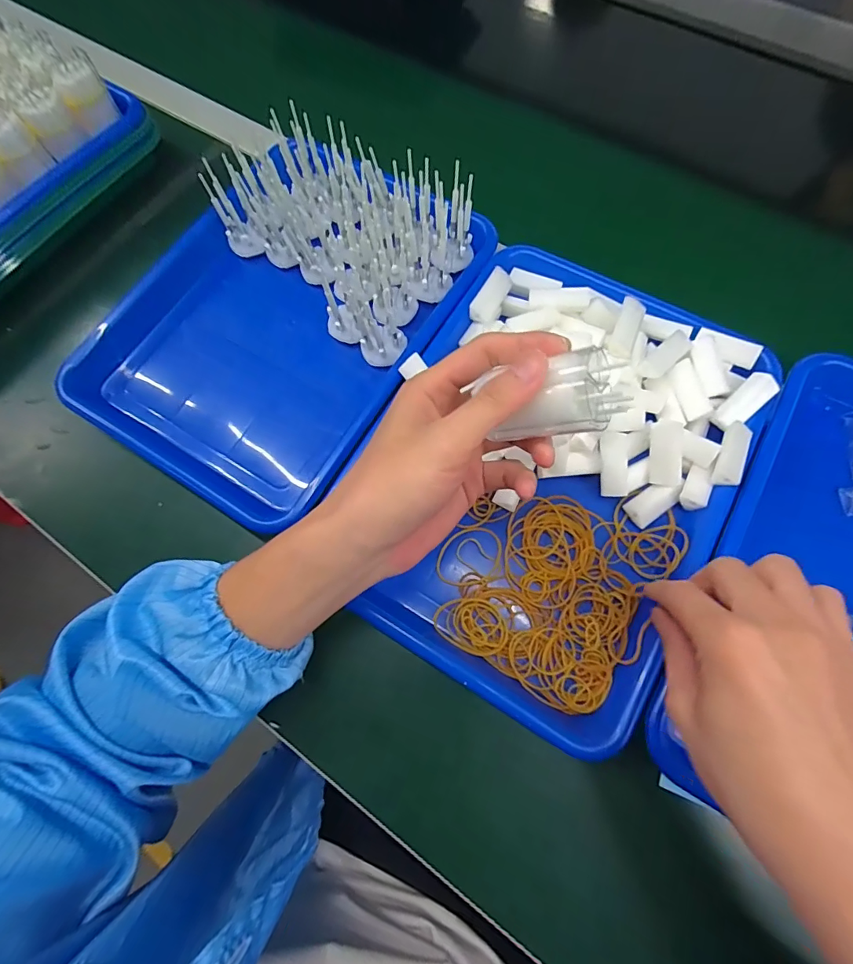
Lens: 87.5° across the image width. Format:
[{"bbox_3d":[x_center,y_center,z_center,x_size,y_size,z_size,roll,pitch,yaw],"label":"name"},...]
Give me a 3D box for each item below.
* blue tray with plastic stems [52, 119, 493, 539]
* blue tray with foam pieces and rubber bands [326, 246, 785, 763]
[{"bbox_3d":[-0.123,-0.142,0.379,0.252,0.075,0.320,30,76,11],"label":"blue tray with plastic stems"},{"bbox_3d":[0.086,-0.016,0.329,0.251,0.040,0.324,30,75,11],"label":"blue tray with foam pieces and rubber bands"}]

